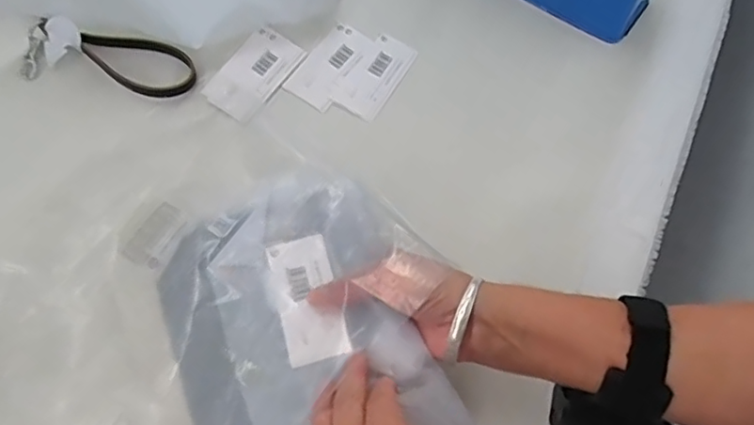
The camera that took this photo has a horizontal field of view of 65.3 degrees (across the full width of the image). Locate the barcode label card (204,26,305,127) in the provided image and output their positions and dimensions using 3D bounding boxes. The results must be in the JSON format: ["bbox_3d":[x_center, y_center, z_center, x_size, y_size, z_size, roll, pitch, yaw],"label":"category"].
[{"bbox_3d":[-0.105,-0.120,0.504,0.056,0.007,0.087,32,69,15],"label":"barcode label card"}]

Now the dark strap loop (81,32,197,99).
[{"bbox_3d":[-0.205,-0.127,0.500,0.099,0.012,0.047,16,68,5],"label":"dark strap loop"}]

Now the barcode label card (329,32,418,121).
[{"bbox_3d":[-0.001,-0.119,0.509,0.042,0.004,0.080,31,70,10],"label":"barcode label card"}]

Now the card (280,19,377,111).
[{"bbox_3d":[-0.041,-0.129,0.513,0.042,0.004,0.084,30,70,10],"label":"card"}]

